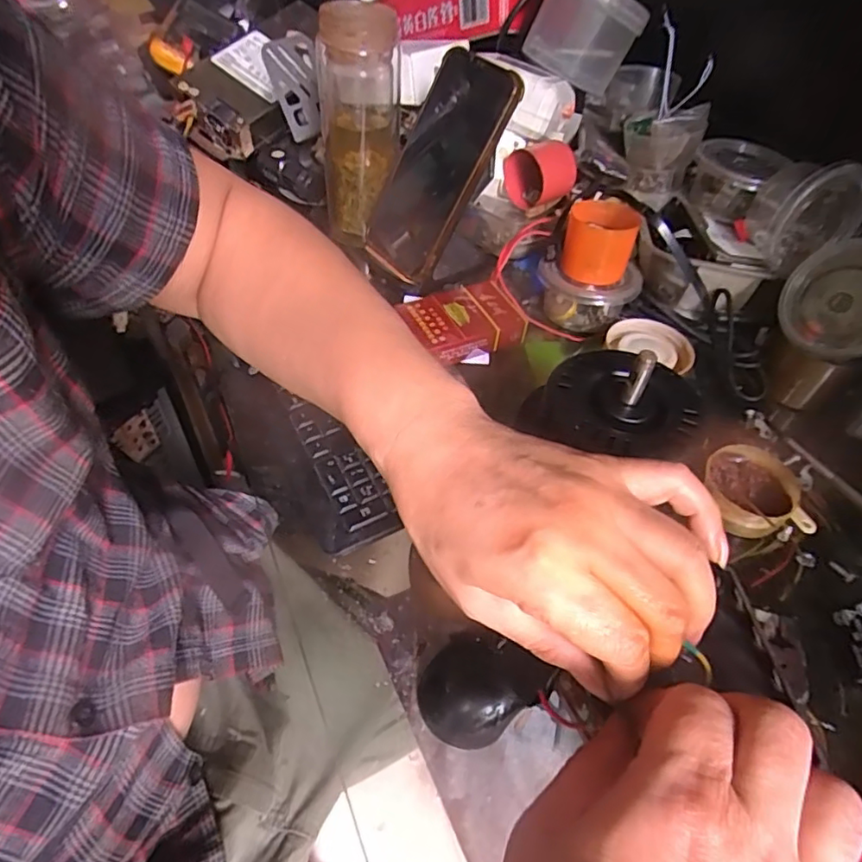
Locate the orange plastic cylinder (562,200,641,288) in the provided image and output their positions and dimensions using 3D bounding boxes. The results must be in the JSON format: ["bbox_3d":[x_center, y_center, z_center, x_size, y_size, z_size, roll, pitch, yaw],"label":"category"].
[{"bbox_3d":[0.128,-0.144,0.438,0.051,0.047,0.049,19,50,12],"label":"orange plastic cylinder"}]

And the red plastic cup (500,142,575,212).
[{"bbox_3d":[0.085,-0.202,0.455,0.033,0.046,0.050,-32,58,-27],"label":"red plastic cup"}]

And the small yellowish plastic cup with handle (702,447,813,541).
[{"bbox_3d":[0.198,0.037,0.356,0.063,0.025,0.056,-9,50,-12],"label":"small yellowish plastic cup with handle"}]

